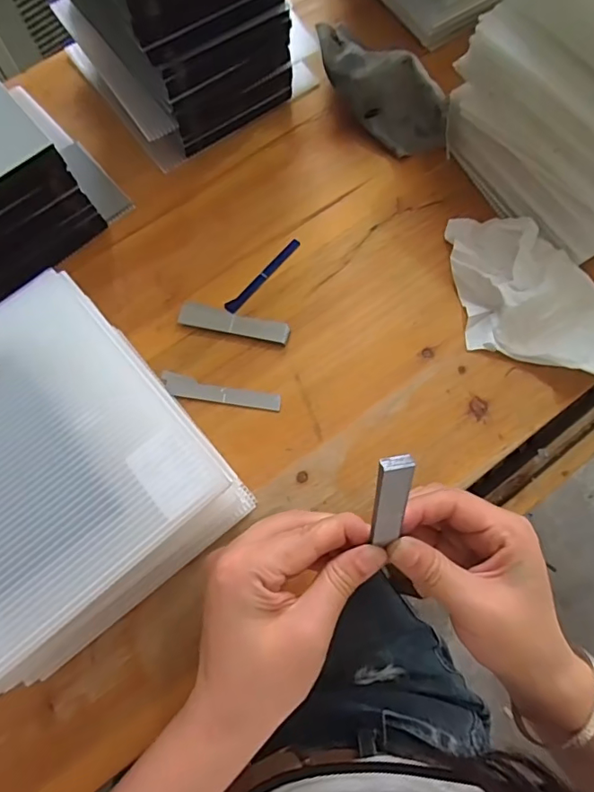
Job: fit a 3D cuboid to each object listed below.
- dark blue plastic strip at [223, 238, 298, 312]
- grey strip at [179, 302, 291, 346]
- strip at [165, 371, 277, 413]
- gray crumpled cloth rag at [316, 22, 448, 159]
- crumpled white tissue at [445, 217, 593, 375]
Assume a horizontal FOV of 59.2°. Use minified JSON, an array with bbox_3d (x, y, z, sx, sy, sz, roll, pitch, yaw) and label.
[{"bbox_3d":[-0.025,-0.093,0.405,0.009,0.004,0.081,40,77,10],"label":"dark blue plastic strip"},{"bbox_3d":[-0.045,-0.053,0.382,0.080,0.005,0.019,12,74,2],"label":"grey strip"},{"bbox_3d":[-0.054,-0.002,0.367,0.084,0.004,0.016,12,74,3],"label":"strip"},{"bbox_3d":[0.068,-0.249,0.413,0.135,0.053,0.047,39,77,-5],"label":"gray crumpled cloth rag"},{"bbox_3d":[0.173,-0.070,0.381,0.099,0.026,0.144,-7,74,-3],"label":"crumpled white tissue"}]

